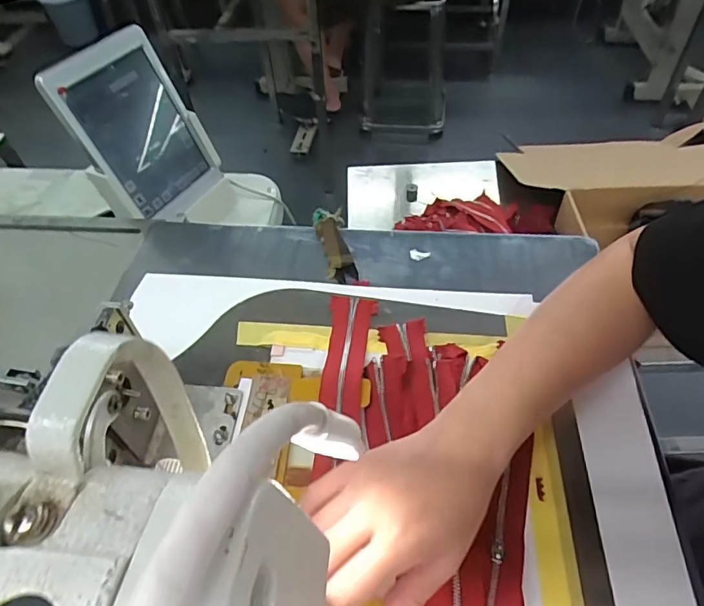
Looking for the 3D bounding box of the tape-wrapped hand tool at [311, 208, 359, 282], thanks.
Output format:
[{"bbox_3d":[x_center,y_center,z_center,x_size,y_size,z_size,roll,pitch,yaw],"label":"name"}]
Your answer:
[{"bbox_3d":[-0.018,-0.063,0.508,0.031,0.013,0.109,-9,50,-4],"label":"tape-wrapped hand tool"}]

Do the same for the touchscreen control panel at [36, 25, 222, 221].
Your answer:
[{"bbox_3d":[-0.269,-0.216,0.642,0.029,0.207,0.155,5,45,35],"label":"touchscreen control panel"}]

